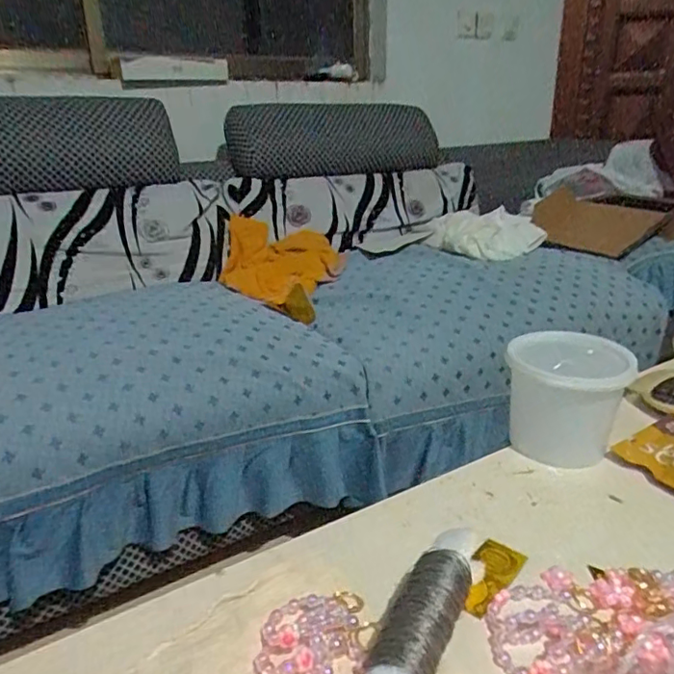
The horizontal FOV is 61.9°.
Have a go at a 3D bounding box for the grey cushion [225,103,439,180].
[{"bbox_3d":[0.020,-0.650,1.866,0.172,0.231,0.840,19,29,40],"label":"grey cushion"}]

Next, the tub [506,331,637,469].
[{"bbox_3d":[0.253,0.066,0.629,0.125,0.117,0.107,8,25,22],"label":"tub"}]

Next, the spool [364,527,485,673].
[{"bbox_3d":[0.057,0.202,0.394,0.048,0.043,0.192,10,26,27],"label":"spool"}]

